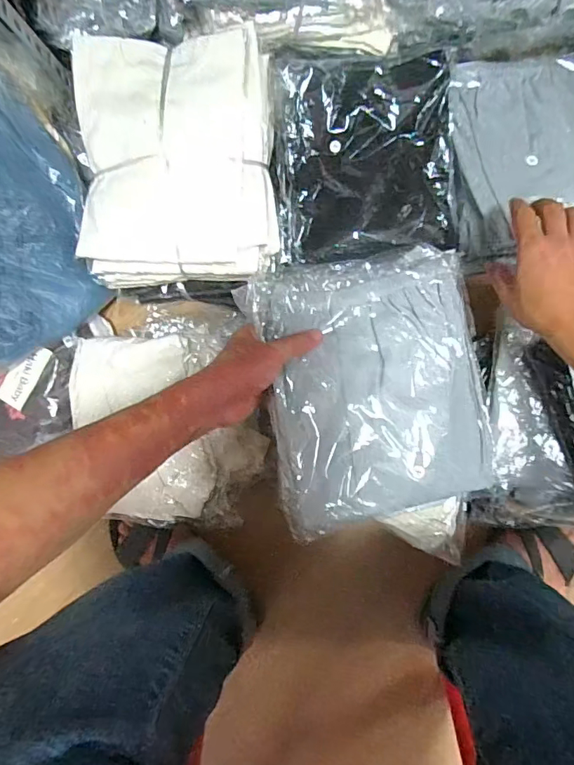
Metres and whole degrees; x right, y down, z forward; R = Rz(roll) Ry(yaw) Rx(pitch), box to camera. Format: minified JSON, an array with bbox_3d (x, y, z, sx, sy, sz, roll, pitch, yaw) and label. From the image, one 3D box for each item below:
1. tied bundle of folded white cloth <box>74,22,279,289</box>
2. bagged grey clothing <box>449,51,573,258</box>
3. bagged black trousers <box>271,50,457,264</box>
[{"bbox_3d":[-0.132,-0.251,0.528,0.230,0.054,0.252,-1,89,4],"label":"tied bundle of folded white cloth"},{"bbox_3d":[0.313,-0.286,0.565,0.214,0.042,0.239,-8,89,4],"label":"bagged grey clothing"},{"bbox_3d":[0.093,-0.267,0.548,0.214,0.051,0.249,-1,89,4],"label":"bagged black trousers"}]

